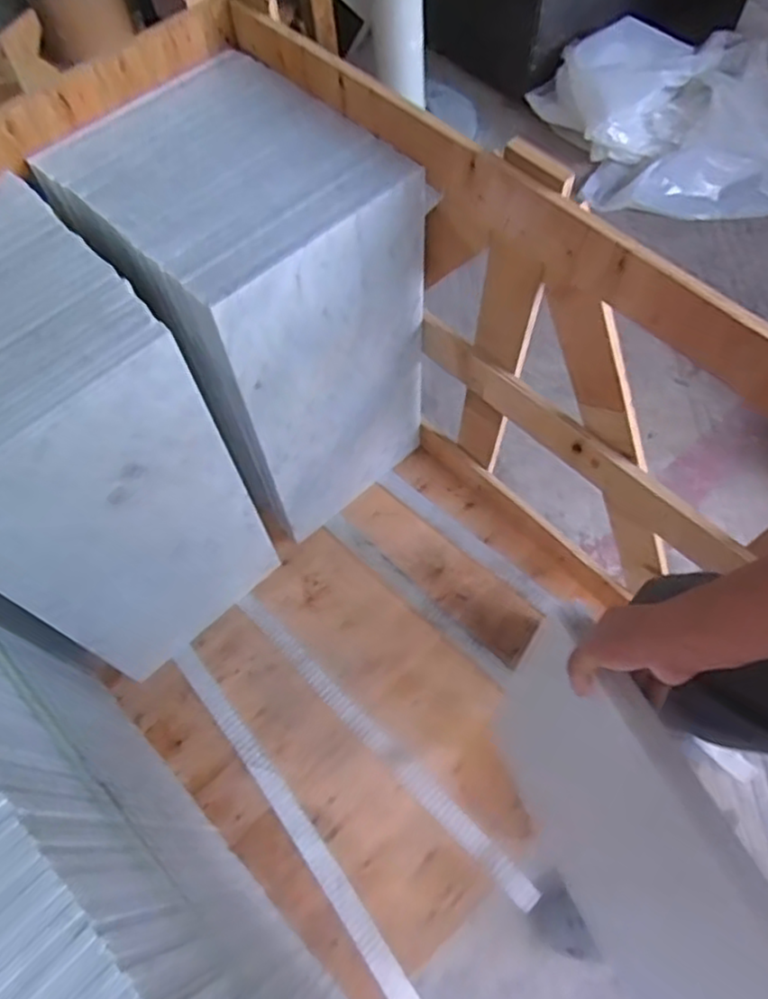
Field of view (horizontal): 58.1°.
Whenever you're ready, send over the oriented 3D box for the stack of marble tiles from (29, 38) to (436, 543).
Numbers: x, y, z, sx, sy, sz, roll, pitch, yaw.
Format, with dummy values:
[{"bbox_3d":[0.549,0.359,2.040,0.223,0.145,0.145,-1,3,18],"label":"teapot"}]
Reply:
[{"bbox_3d":[-0.175,-0.260,1.060,0.371,0.571,0.325,41,72,18],"label":"stack of marble tiles"}]

